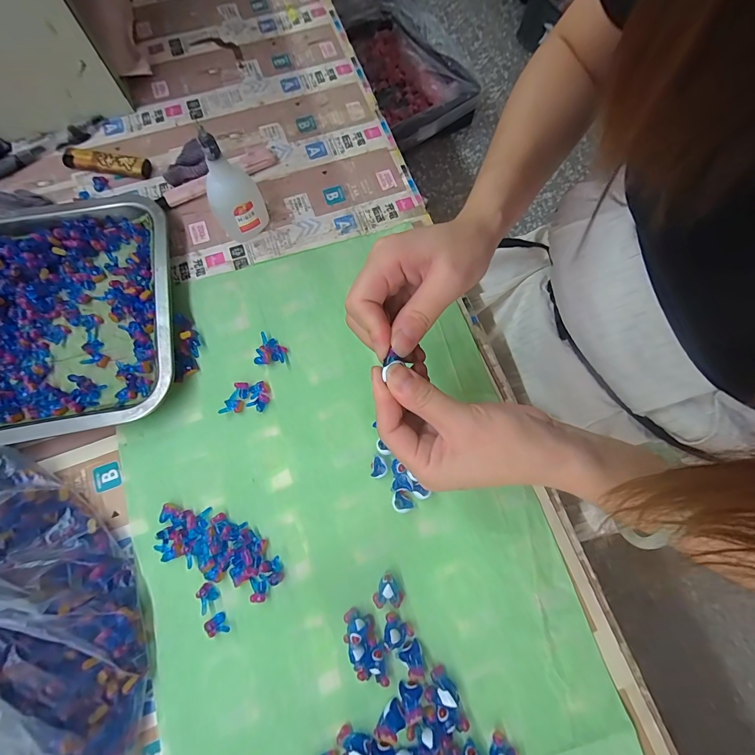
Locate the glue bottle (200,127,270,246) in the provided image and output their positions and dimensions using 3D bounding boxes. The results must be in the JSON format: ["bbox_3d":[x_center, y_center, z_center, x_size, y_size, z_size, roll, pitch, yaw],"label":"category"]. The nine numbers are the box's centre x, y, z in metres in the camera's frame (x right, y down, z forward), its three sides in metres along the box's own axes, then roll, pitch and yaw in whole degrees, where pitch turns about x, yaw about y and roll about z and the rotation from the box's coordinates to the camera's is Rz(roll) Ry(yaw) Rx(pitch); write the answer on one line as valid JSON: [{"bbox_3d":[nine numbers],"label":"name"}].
[{"bbox_3d":[-0.125,-0.160,0.305,0.043,0.096,0.030,-29,77,-8],"label":"glue bottle"}]

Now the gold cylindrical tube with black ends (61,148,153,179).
[{"bbox_3d":[-0.263,-0.208,0.353,0.080,0.014,0.017,9,75,2],"label":"gold cylindrical tube with black ends"}]

